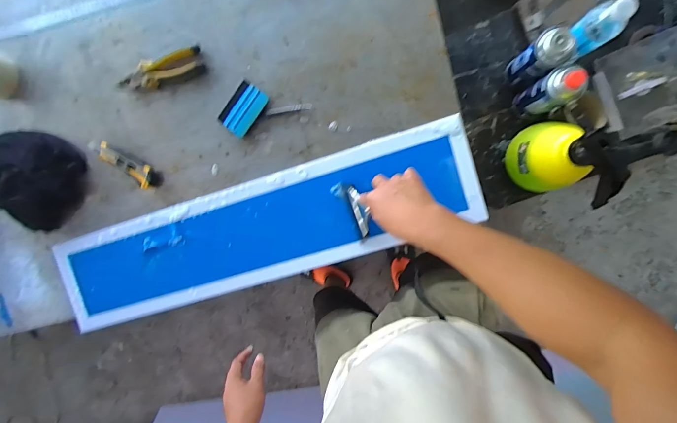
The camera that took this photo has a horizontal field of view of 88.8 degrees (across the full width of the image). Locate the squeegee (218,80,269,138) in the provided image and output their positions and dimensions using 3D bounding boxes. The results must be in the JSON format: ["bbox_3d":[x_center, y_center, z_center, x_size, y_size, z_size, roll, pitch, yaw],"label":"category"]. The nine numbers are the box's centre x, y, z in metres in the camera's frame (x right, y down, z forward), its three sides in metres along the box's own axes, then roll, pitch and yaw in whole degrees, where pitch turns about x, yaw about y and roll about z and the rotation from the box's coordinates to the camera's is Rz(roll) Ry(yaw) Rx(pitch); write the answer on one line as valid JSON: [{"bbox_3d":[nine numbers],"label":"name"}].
[{"bbox_3d":[-0.189,-0.203,0.684,0.065,0.013,0.098,38,99,2],"label":"squeegee"}]

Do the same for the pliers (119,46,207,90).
[{"bbox_3d":[-0.357,-0.280,0.688,0.178,0.030,0.051,-13,94,8],"label":"pliers"}]

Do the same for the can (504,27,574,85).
[{"bbox_3d":[0.393,-0.300,0.684,0.057,0.174,0.063,-32,92,9],"label":"can"}]

